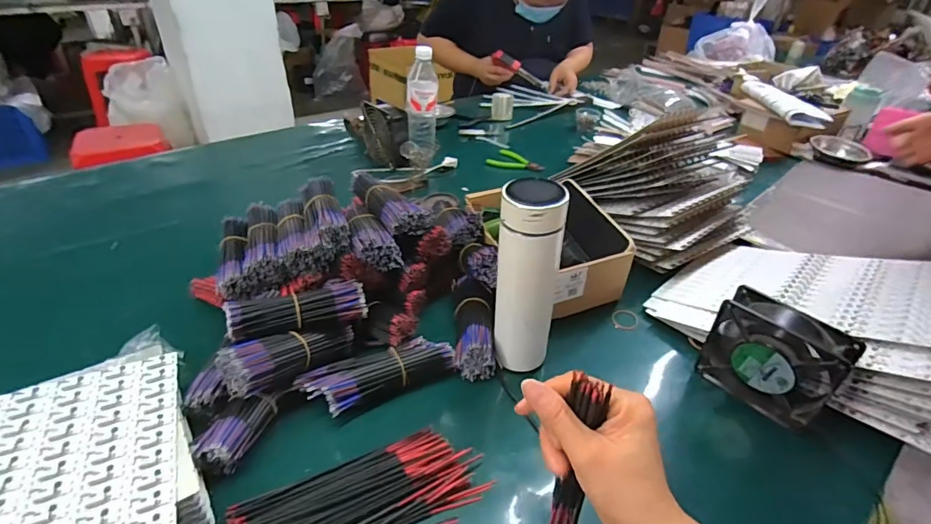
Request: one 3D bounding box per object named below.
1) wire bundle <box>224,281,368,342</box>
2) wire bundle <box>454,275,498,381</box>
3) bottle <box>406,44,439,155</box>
[{"bbox_3d":[-0.189,0.055,0.529,0.149,0.048,0.049,-15,39,-24],"label":"wire bundle"},{"bbox_3d":[0.011,0.076,0.588,0.051,0.050,0.144,0,35,-4],"label":"wire bundle"},{"bbox_3d":[-0.092,-0.331,0.996,0.065,0.200,0.065,0,35,-5],"label":"bottle"}]

